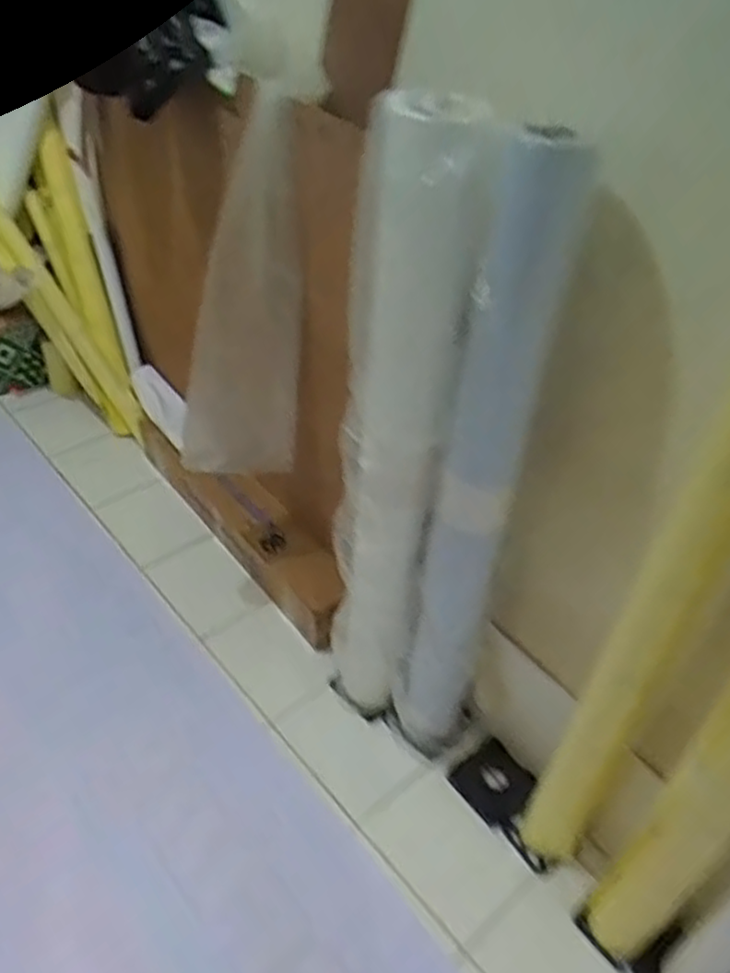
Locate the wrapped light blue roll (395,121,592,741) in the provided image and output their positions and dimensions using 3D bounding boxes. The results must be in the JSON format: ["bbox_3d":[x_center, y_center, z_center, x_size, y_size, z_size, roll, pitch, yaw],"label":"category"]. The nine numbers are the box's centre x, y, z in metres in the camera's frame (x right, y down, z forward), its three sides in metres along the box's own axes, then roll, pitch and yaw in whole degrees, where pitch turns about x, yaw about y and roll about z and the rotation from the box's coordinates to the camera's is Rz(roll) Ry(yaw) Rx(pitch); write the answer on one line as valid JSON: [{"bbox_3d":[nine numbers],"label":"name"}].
[{"bbox_3d":[0.179,0.048,1.211,0.137,1.157,0.108,11,41,6],"label":"wrapped light blue roll"}]

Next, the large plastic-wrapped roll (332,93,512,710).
[{"bbox_3d":[0.043,-0.007,1.253,0.155,1.187,0.144,3,40,-3],"label":"large plastic-wrapped roll"}]

